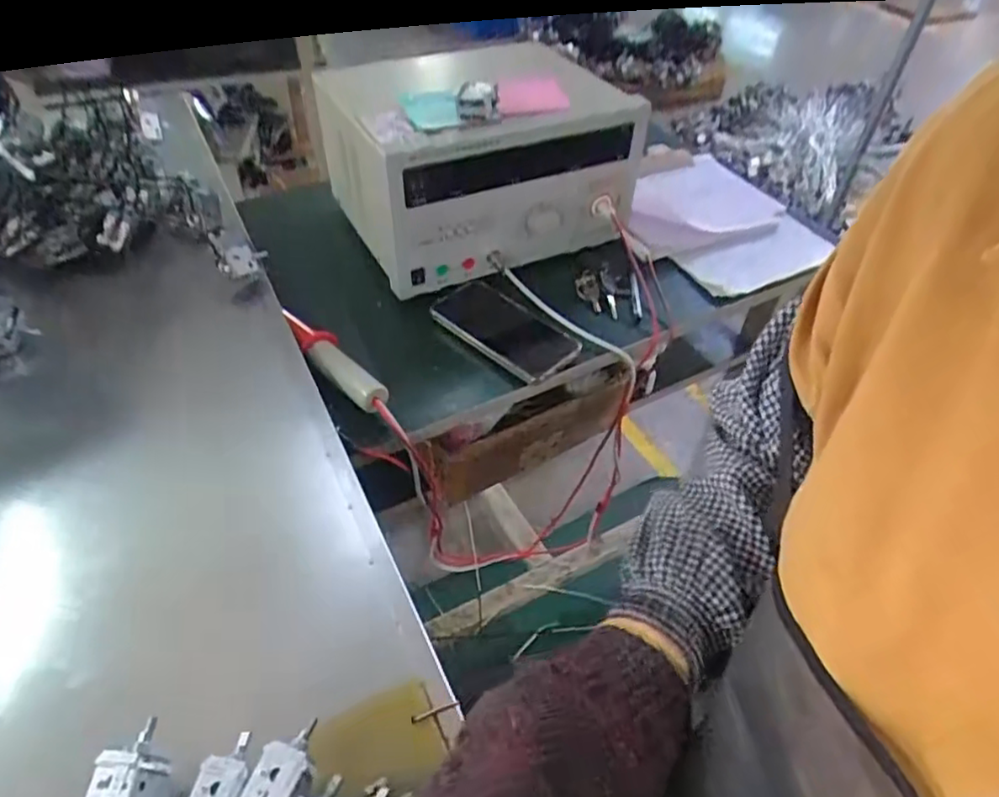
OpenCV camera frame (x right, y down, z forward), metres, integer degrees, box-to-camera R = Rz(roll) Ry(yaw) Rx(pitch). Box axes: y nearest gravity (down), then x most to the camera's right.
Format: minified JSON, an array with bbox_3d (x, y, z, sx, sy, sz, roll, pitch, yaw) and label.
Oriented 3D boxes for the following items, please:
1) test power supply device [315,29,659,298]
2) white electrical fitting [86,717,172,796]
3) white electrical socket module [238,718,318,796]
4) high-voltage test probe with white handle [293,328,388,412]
[{"bbox_3d":[-0.011,-0.287,0.767,0.331,0.177,0.203,-19,51,-21],"label":"test power supply device"},{"bbox_3d":[-0.187,0.197,0.332,0.029,0.036,0.055,7,46,2],"label":"white electrical fitting"},{"bbox_3d":[-0.110,0.191,0.329,0.027,0.018,0.054,23,49,17],"label":"white electrical socket module"},{"bbox_3d":[-0.152,-0.028,0.634,0.122,0.033,0.031,37,54,27],"label":"high-voltage test probe with white handle"}]

